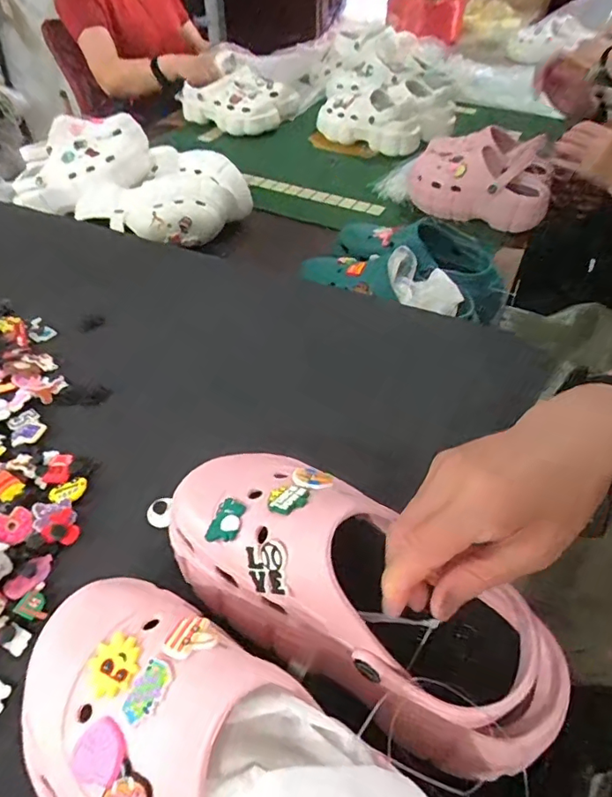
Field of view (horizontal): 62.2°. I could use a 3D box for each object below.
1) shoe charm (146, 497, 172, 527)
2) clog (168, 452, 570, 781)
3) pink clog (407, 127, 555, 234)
[{"bbox_3d":[-0.117,0.090,0.403,0.017,0.007,0.024,-6,46,-6],"label":"shoe charm"},{"bbox_3d":[0.025,0.109,0.297,0.239,0.087,0.100,28,53,23],"label":"clog"},{"bbox_3d":[0.318,-0.423,0.946,0.287,0.110,0.139,30,52,26],"label":"pink clog"}]

